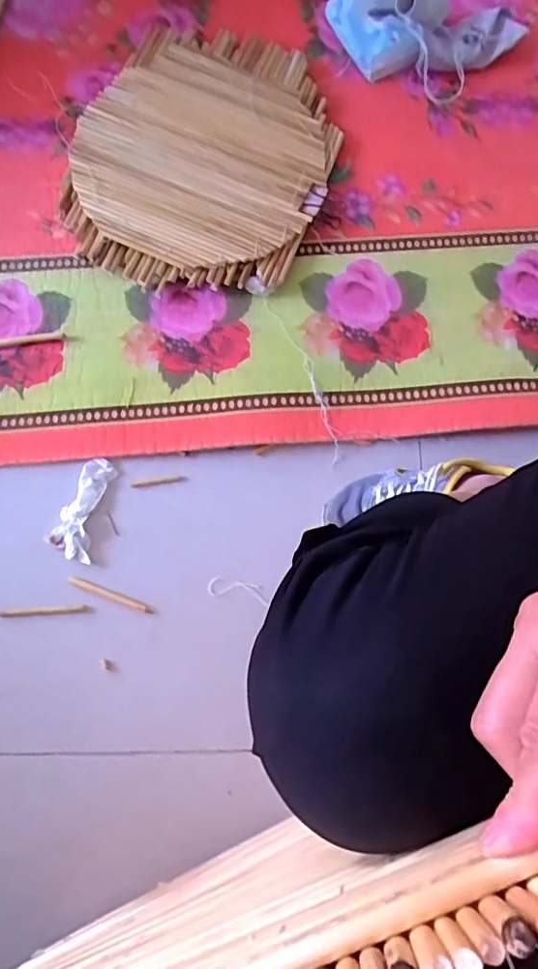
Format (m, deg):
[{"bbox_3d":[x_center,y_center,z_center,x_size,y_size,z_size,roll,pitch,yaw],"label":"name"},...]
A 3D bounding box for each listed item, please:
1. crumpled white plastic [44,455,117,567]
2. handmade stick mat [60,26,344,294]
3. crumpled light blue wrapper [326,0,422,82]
[{"bbox_3d":[-0.221,0.026,0.650,0.055,0.010,0.120,13,76,2],"label":"crumpled white plastic"},{"bbox_3d":[-0.087,-0.445,0.745,0.345,0.038,0.390,4,76,0],"label":"handmade stick mat"},{"bbox_3d":[0.144,-0.630,0.763,0.088,0.045,0.139,-23,78,-6],"label":"crumpled light blue wrapper"}]

